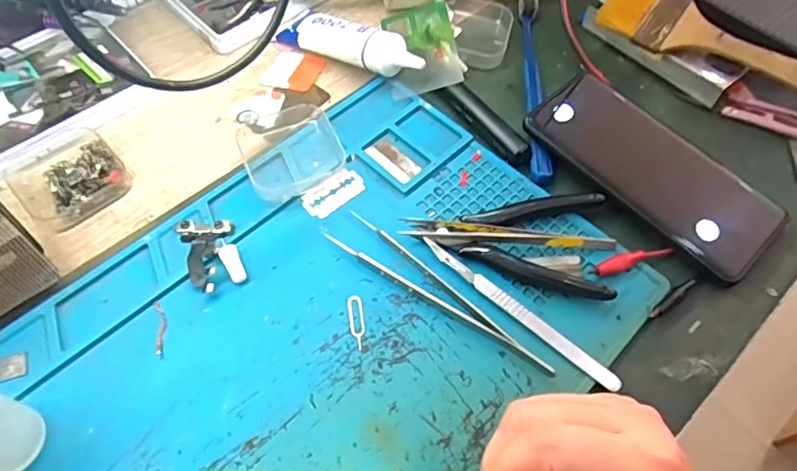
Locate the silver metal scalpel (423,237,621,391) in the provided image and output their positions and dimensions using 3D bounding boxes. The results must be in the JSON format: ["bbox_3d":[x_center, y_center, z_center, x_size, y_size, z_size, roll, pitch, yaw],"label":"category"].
[{"bbox_3d":[0.068,0.042,0.321,0.132,0.005,0.010,37,64,20],"label":"silver metal scalpel"}]

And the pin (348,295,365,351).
[{"bbox_3d":[-0.024,0.050,0.319,0.008,0.004,0.033,-6,61,-5],"label":"pin"}]

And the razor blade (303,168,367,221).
[{"bbox_3d":[-0.042,-0.028,0.365,0.043,0.004,0.021,-37,73,-21],"label":"razor blade"}]

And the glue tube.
[{"bbox_3d":[-0.036,-0.143,0.418,0.120,0.032,0.031,33,63,18],"label":"glue tube"}]

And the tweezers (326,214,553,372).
[{"bbox_3d":[0.021,0.035,0.324,0.150,0.009,0.025,38,64,20],"label":"tweezers"}]

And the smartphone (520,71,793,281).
[{"bbox_3d":[0.171,-0.049,0.370,0.084,0.013,0.165,-38,72,-22],"label":"smartphone"}]

